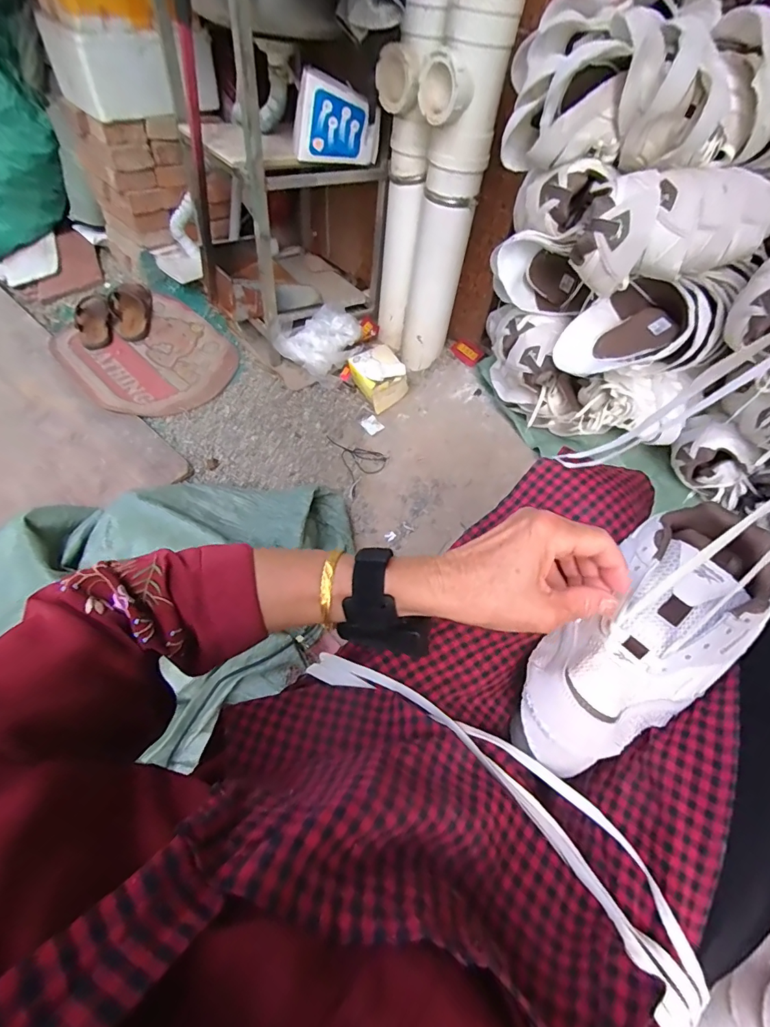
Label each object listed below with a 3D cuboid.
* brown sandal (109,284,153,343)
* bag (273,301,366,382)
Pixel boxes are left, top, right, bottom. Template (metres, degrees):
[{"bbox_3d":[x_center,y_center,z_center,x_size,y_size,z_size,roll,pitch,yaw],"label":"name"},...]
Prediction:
[{"bbox_3d":[-0.761,-0.608,1.342,0.110,0.053,0.243,-14,57,-14],"label":"brown sandal"},{"bbox_3d":[-0.180,-0.452,1.190,0.221,0.116,0.160,-8,55,-10],"label":"bag"}]

